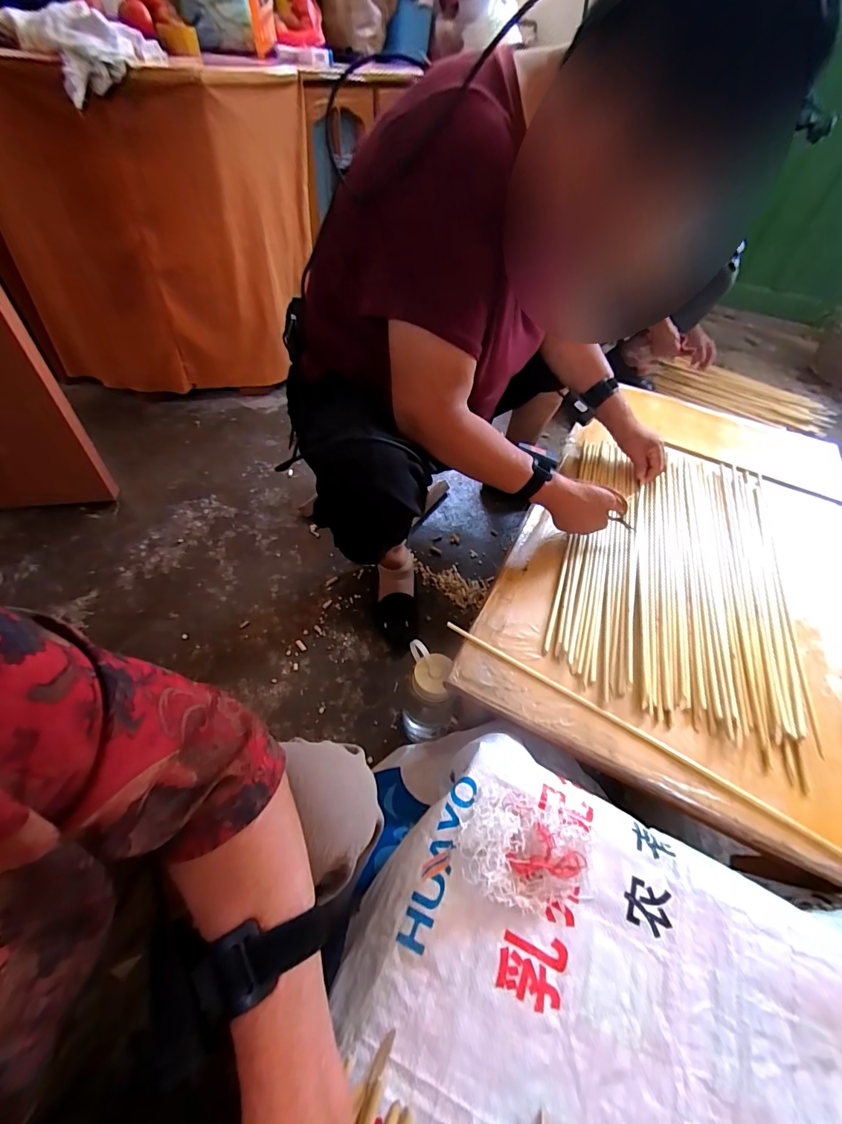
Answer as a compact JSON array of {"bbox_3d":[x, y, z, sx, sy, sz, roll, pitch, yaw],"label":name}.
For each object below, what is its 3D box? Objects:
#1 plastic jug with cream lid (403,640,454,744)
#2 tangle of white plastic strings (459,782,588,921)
[{"bbox_3d":[0.016,0.215,0.704,0.085,0.169,0.091,10,50,3],"label":"plastic jug with cream lid"},{"bbox_3d":[0.093,0.262,0.407,0.114,0.037,0.097,18,45,10],"label":"tangle of white plastic strings"}]

